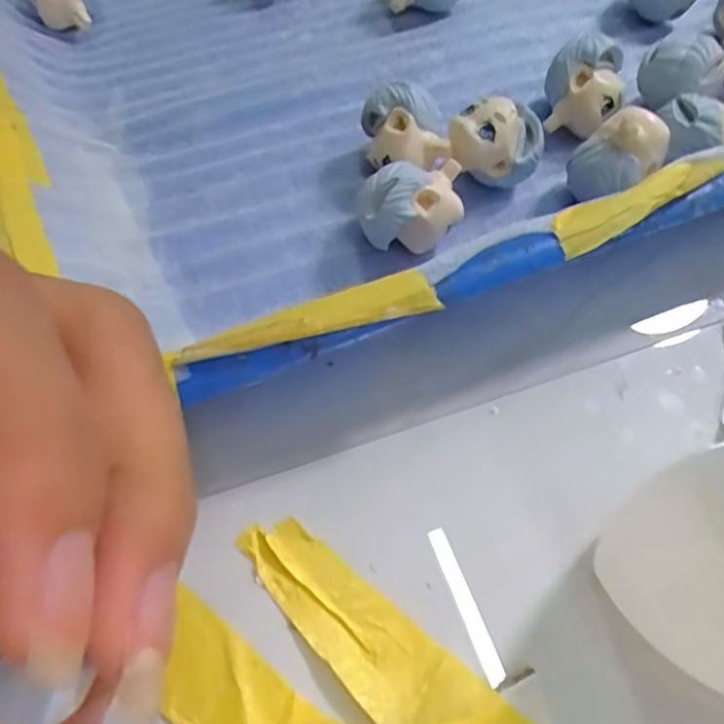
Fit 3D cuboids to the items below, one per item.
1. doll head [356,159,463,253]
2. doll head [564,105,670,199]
[{"bbox_3d":[0.013,-0.043,0.165,0.027,0.020,0.017,-1,62,-2],"label":"doll head"},{"bbox_3d":[0.070,-0.056,0.167,0.023,0.020,0.017,18,63,8],"label":"doll head"}]

